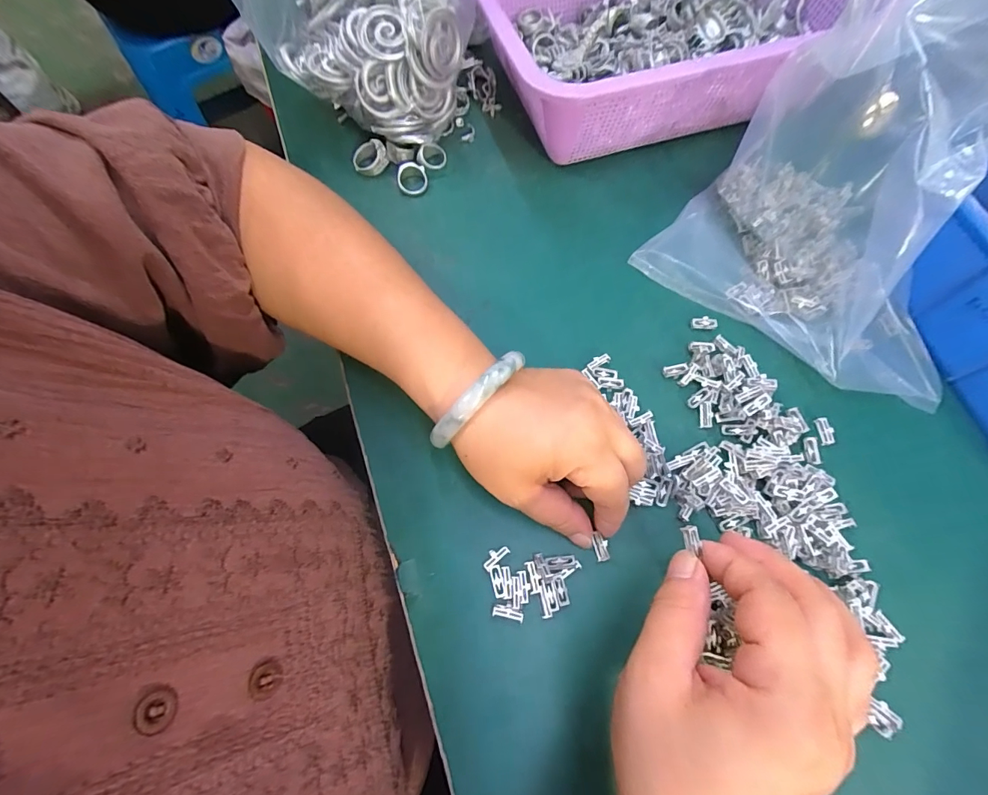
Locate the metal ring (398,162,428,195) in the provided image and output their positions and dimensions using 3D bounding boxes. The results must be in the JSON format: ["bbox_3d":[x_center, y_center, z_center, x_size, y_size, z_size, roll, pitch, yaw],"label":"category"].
[{"bbox_3d":[-0.065,-0.173,0.340,0.026,0.006,0.026,0,89,-14],"label":"metal ring"}]

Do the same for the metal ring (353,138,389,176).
[{"bbox_3d":[-0.099,-0.191,0.344,0.027,0.020,0.019,-16,69,-4],"label":"metal ring"}]

